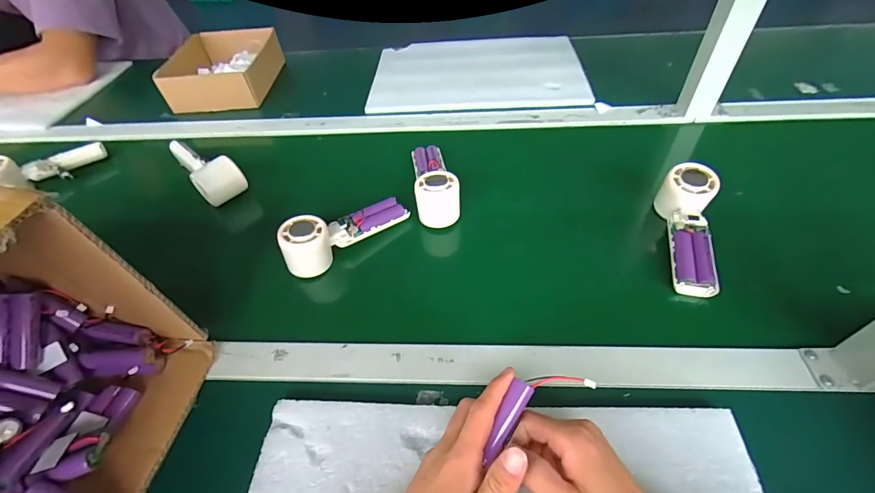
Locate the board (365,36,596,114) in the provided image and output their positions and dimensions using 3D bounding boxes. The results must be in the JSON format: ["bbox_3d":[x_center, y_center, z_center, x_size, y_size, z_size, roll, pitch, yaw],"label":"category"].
[{"bbox_3d":[0.075,-0.351,0.790,0.399,0.013,0.289,-3,49,2],"label":"board"}]

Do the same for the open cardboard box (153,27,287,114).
[{"bbox_3d":[-0.435,-0.360,0.806,0.194,0.067,0.222,-4,48,1],"label":"open cardboard box"}]

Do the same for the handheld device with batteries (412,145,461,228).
[{"bbox_3d":[-0.005,-0.103,0.554,0.056,0.048,0.161,-7,49,-2],"label":"handheld device with batteries"}]

